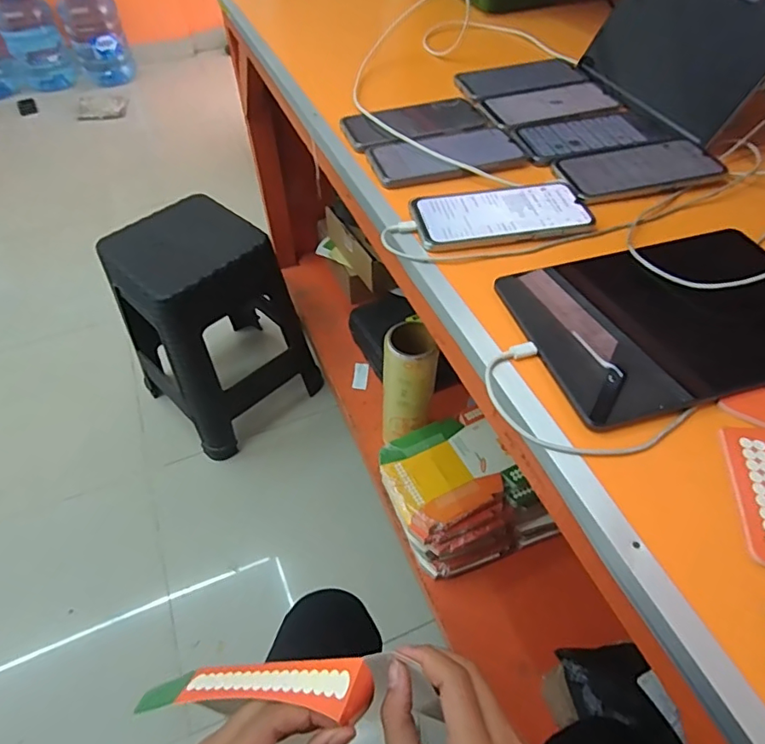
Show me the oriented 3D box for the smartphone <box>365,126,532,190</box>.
[{"bbox_3d":[0.071,-0.244,0.586,0.170,0.008,0.087,-18,53,-13],"label":"smartphone"}]

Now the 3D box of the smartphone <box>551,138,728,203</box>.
[{"bbox_3d":[0.277,-0.223,0.564,0.171,0.009,0.086,-12,52,-8],"label":"smartphone"}]

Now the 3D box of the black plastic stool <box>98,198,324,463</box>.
[{"bbox_3d":[-0.404,-0.114,1.263,0.350,0.471,0.326,-37,59,-25],"label":"black plastic stool"}]

